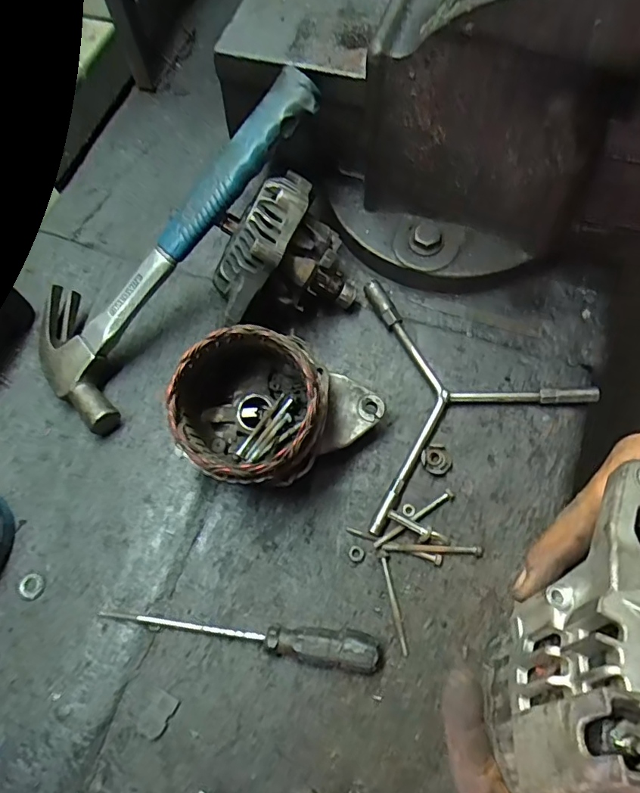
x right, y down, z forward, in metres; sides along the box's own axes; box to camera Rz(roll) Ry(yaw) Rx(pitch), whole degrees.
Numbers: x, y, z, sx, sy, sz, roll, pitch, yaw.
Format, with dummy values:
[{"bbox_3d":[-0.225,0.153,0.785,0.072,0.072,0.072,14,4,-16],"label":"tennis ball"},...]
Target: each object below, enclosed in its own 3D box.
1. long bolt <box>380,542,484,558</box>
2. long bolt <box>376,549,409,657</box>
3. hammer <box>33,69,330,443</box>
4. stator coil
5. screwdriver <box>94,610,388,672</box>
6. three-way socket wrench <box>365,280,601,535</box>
[{"bbox_3d":[0.089,0.121,0.412,0.077,0.007,0.008,3,67,3],"label":"long bolt"},{"bbox_3d":[0.058,0.158,0.398,0.009,0.008,0.076,-13,67,-4],"label":"long bolt"},{"bbox_3d":[-0.122,-0.128,0.442,0.333,0.041,0.133,-46,71,12],"label":"hammer"},{"bbox_3d":[-0.051,0.011,0.373,0.108,0.061,0.105,-1,66,2],"label":"stator coil"},{"bbox_3d":[-0.060,0.178,0.385,0.210,0.023,0.027,5,66,5],"label":"screwdriver"},{"bbox_3d":[0.135,-0.006,0.452,0.196,0.019,0.228,-4,66,1],"label":"three-way socket wrench"}]

